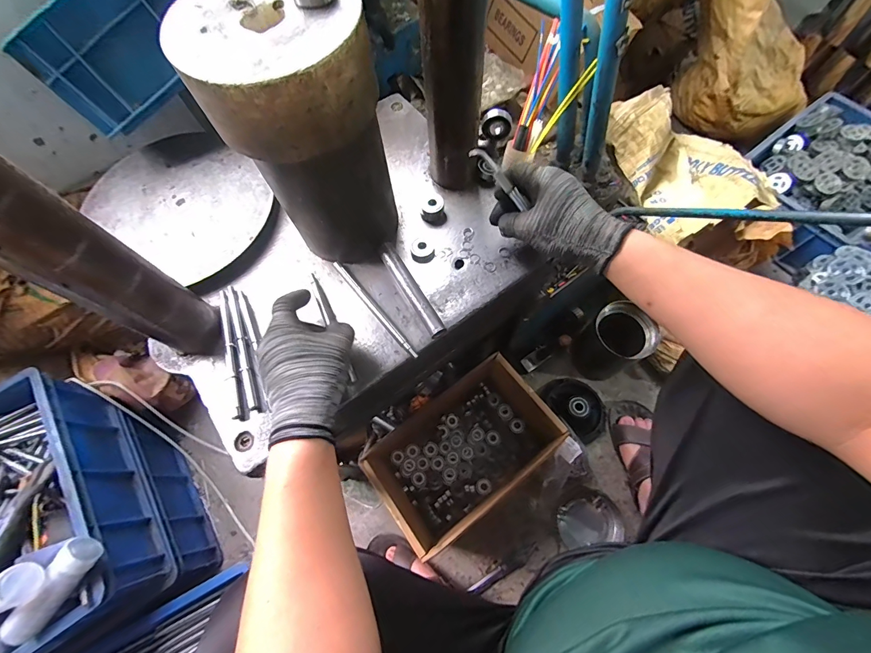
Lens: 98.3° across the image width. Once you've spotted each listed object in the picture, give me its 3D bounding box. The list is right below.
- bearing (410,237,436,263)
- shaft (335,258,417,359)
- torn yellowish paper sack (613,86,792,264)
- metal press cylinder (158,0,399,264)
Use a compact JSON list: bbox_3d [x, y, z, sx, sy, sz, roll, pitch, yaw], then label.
[{"bbox_3d":[-0.017,-0.101,0.486,0.030,0.012,0.037,-18,68,-4],"label":"bearing"},{"bbox_3d":[-0.075,-0.023,0.457,0.011,0.008,0.161,-38,71,-12],"label":"shaft"},{"bbox_3d":[0.548,-0.320,0.809,0.274,0.146,0.383,-14,68,-3],"label":"torn yellowish paper sack"},{"bbox_3d":[-0.118,-0.176,0.380,0.126,0.243,0.133,-1,68,3],"label":"metal press cylinder"}]

